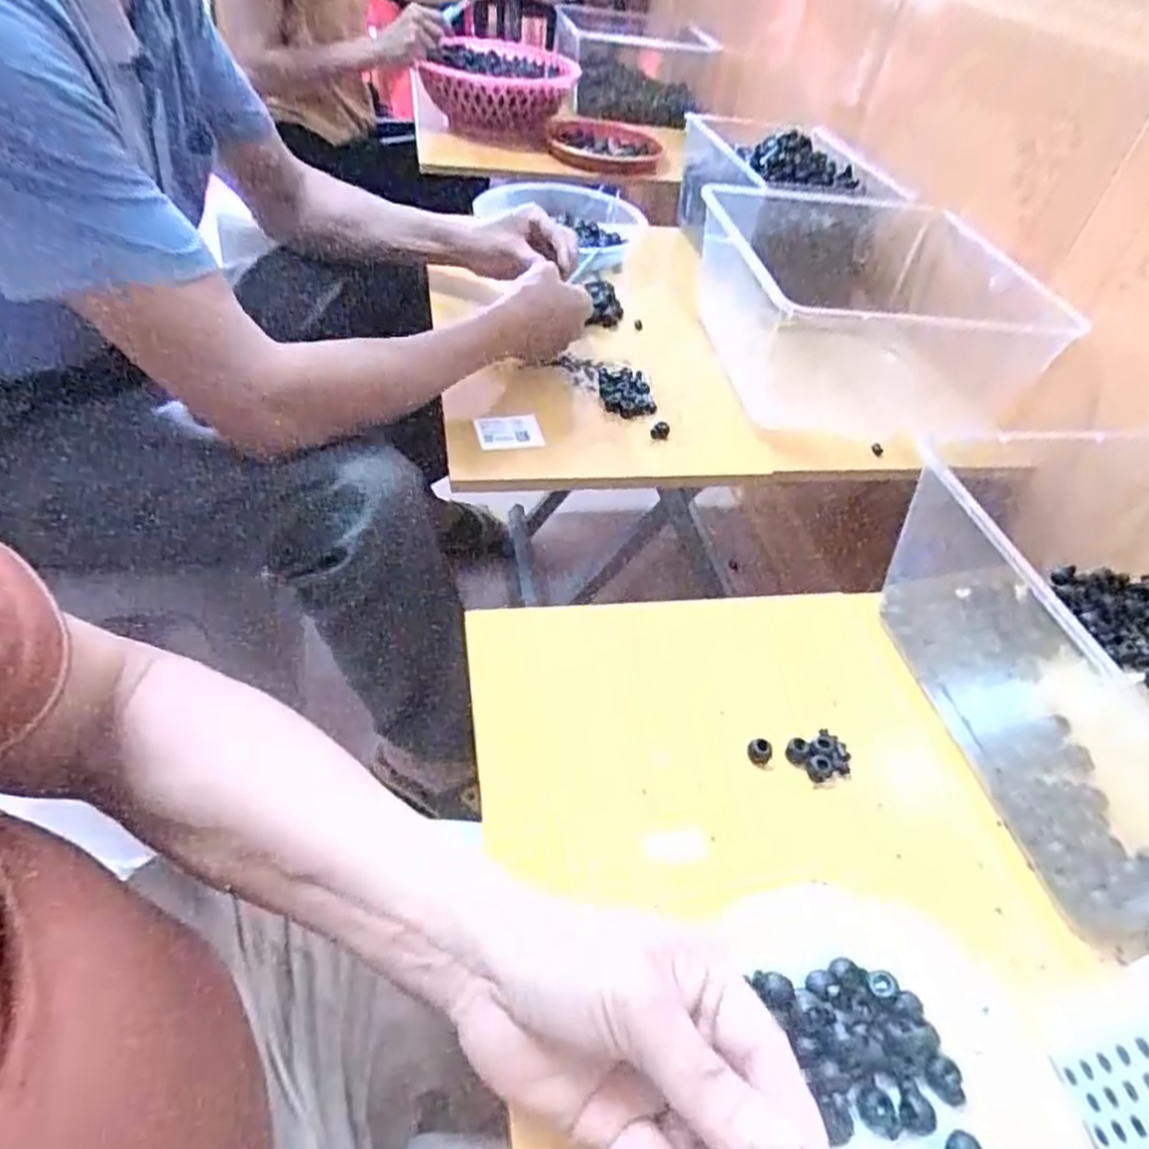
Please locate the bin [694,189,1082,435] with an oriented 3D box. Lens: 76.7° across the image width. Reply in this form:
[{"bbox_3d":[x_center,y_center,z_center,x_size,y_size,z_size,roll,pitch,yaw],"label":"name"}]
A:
[{"bbox_3d":[0.302,-0.303,0.795,0.292,0.130,0.346,4,45,-4],"label":"bin"}]

